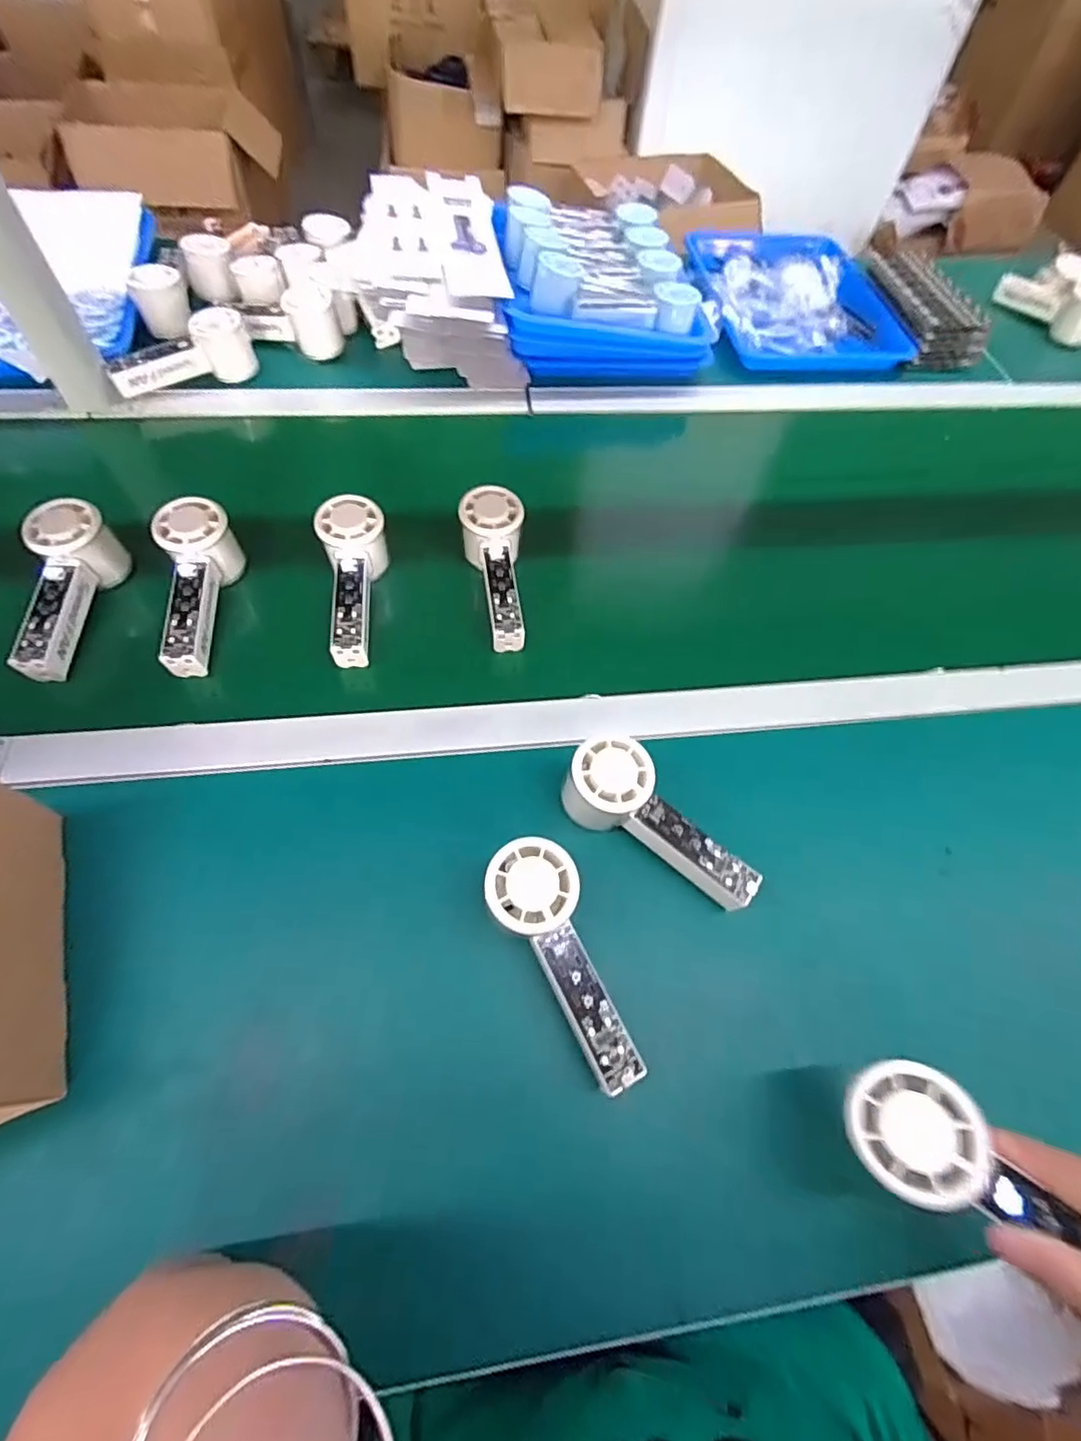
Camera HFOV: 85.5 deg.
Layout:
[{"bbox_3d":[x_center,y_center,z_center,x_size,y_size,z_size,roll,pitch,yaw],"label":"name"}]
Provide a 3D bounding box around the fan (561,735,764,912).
[{"bbox_3d":[0.086,0.073,0.412,0.146,0.056,0.054,33,65,14],"label":"fan"}]

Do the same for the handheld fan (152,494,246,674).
[{"bbox_3d":[-0.292,-0.109,0.500,0.050,0.063,0.153,-1,76,-4],"label":"handheld fan"}]

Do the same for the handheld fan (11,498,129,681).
[{"bbox_3d":[-0.393,-0.105,0.484,0.050,0.062,0.147,-5,62,-6],"label":"handheld fan"}]

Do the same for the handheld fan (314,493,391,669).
[{"bbox_3d":[-0.166,-0.119,0.517,0.054,0.063,0.156,-1,76,-4],"label":"handheld fan"}]

